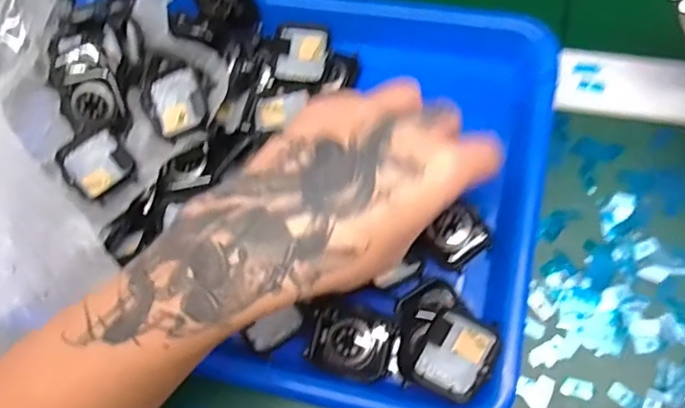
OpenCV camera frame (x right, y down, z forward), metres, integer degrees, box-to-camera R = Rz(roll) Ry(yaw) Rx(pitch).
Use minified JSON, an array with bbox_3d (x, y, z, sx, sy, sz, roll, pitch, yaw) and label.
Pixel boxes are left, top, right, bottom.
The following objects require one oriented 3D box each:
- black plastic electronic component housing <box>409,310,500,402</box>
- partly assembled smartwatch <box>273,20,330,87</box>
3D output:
[{"bbox_3d":[0.059,0.080,0.306,0.036,0.011,0.043,24,90,2],"label":"black plastic electronic component housing"},{"bbox_3d":[-0.027,-0.099,0.385,0.035,0.013,0.040,6,72,3],"label":"partly assembled smartwatch"}]

